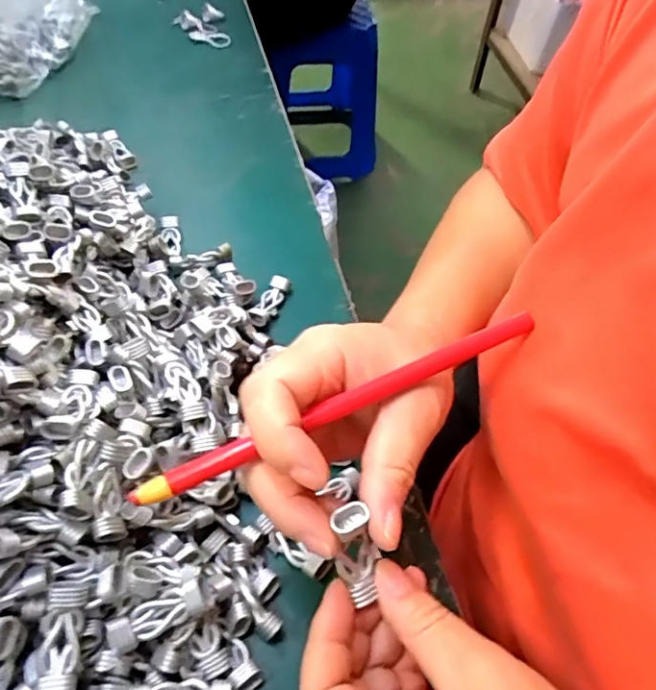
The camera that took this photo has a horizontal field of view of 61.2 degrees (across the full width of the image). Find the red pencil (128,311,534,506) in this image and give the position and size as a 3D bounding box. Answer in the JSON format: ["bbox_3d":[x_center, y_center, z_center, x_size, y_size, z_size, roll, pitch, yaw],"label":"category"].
[{"bbox_3d":[0.009,0.021,0.212,0.169,0.005,0.009,-23,59,-15],"label":"red pencil"}]

